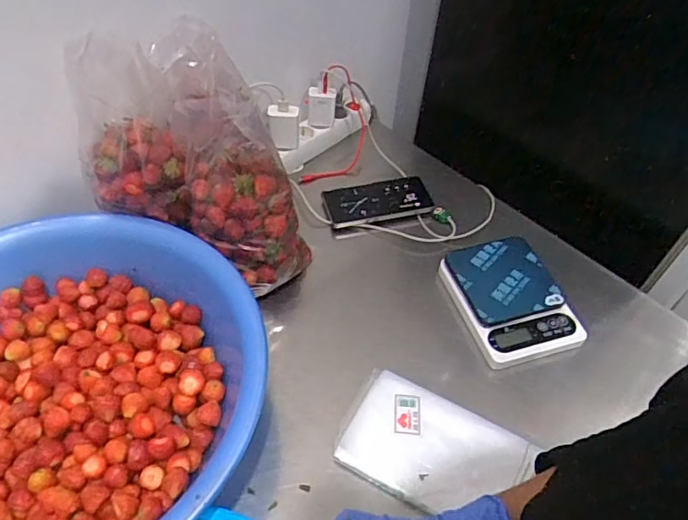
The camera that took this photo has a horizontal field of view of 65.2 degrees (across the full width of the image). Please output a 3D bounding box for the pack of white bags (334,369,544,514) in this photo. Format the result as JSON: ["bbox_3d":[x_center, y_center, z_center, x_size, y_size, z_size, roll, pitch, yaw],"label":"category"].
[{"bbox_3d":[0.098,0.209,0.589,0.198,0.030,0.125,23,52,16],"label":"pack of white bags"}]

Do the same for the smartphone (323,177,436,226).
[{"bbox_3d":[0.054,-0.095,0.848,0.165,0.010,0.074,-9,58,-15],"label":"smartphone"}]

